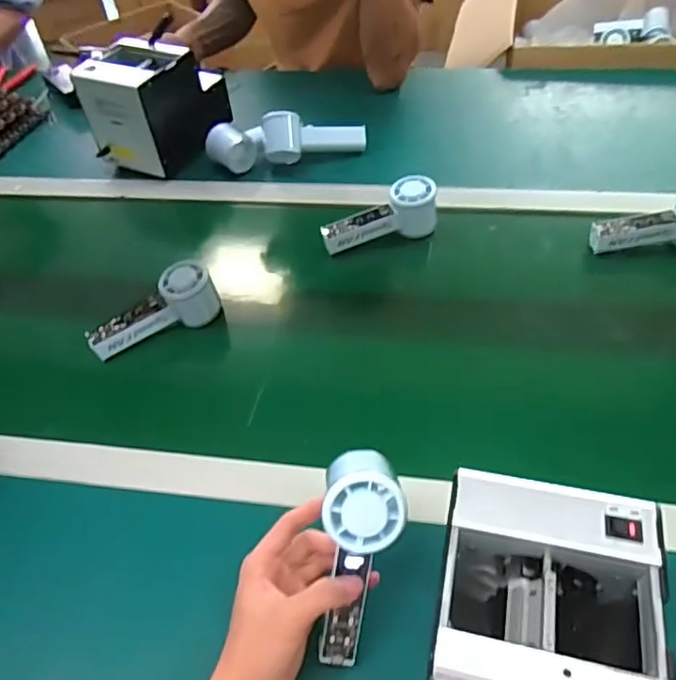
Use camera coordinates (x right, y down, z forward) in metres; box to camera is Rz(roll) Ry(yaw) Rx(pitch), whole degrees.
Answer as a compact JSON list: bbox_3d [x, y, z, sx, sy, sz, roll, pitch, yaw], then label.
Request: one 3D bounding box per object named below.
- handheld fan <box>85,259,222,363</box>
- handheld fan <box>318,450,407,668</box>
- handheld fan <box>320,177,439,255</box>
[{"bbox_3d":[-0.214,-0.032,0.686,0.150,0.063,0.046,-31,53,-18],"label":"handheld fan"},{"bbox_3d":[0.015,0.165,0.439,0.059,0.149,0.056,8,10,13],"label":"handheld fan"},{"bbox_3d":[0.052,-0.159,0.762,0.147,0.067,0.043,-14,50,-5],"label":"handheld fan"}]

